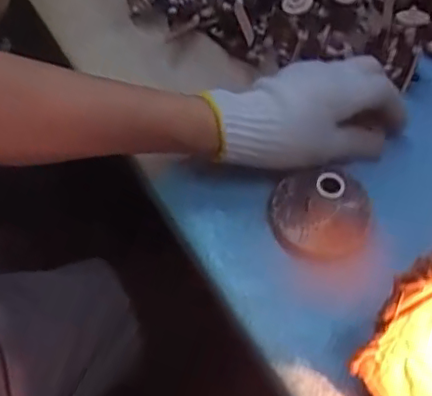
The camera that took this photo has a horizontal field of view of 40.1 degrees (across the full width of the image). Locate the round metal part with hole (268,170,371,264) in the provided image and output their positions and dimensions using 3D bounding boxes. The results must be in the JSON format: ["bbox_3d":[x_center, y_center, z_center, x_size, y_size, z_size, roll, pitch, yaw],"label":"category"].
[{"bbox_3d":[0.082,0.007,0.457,0.079,0.052,0.069,5,60,2],"label":"round metal part with hole"}]

